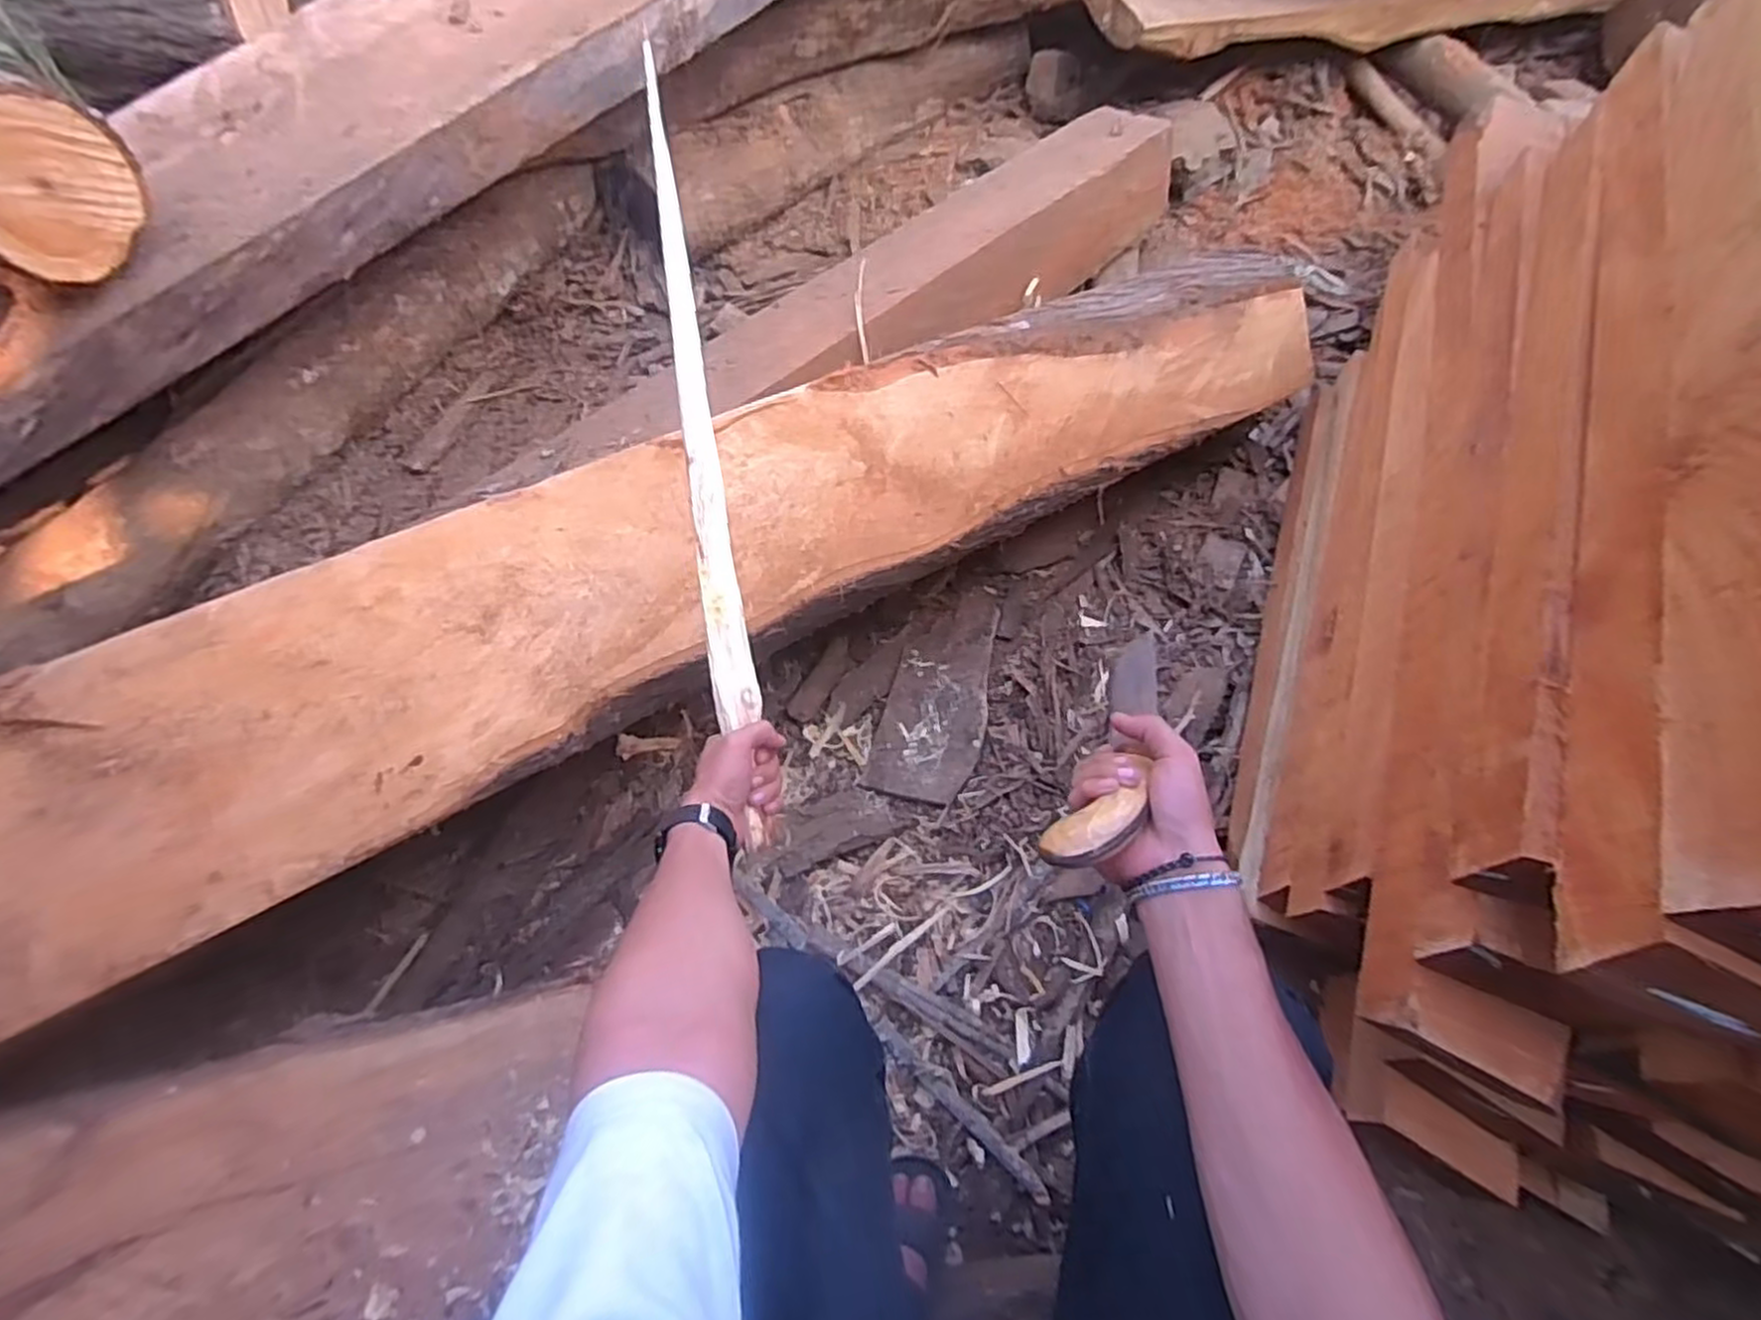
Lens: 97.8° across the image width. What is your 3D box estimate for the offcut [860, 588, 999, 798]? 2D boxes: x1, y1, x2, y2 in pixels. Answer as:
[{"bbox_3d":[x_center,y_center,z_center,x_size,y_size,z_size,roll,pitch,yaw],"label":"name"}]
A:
[{"bbox_3d":[0.090,0.040,1.127,0.141,0.026,0.344,13,56,11],"label":"offcut"}]

